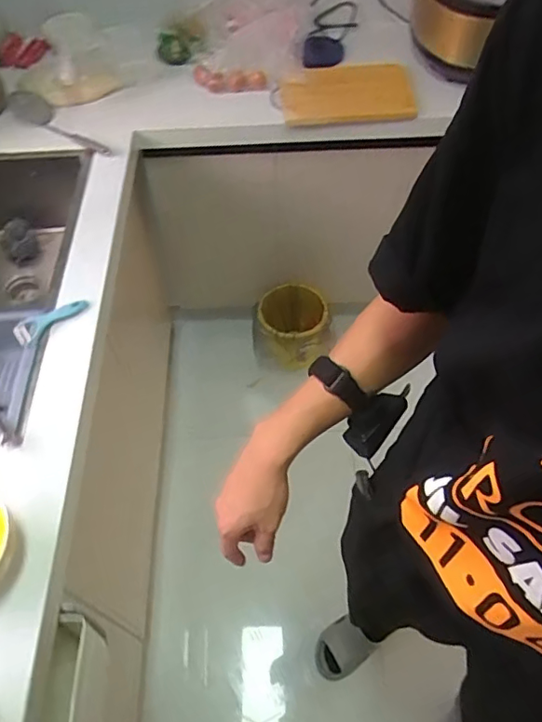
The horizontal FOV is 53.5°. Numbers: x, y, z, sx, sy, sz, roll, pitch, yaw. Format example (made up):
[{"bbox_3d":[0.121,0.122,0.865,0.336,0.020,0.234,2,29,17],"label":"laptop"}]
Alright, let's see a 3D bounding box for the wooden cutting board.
[{"bbox_3d":[0.187,-0.654,1.305,0.323,0.024,0.174,-5,72,-8],"label":"wooden cutting board"}]

